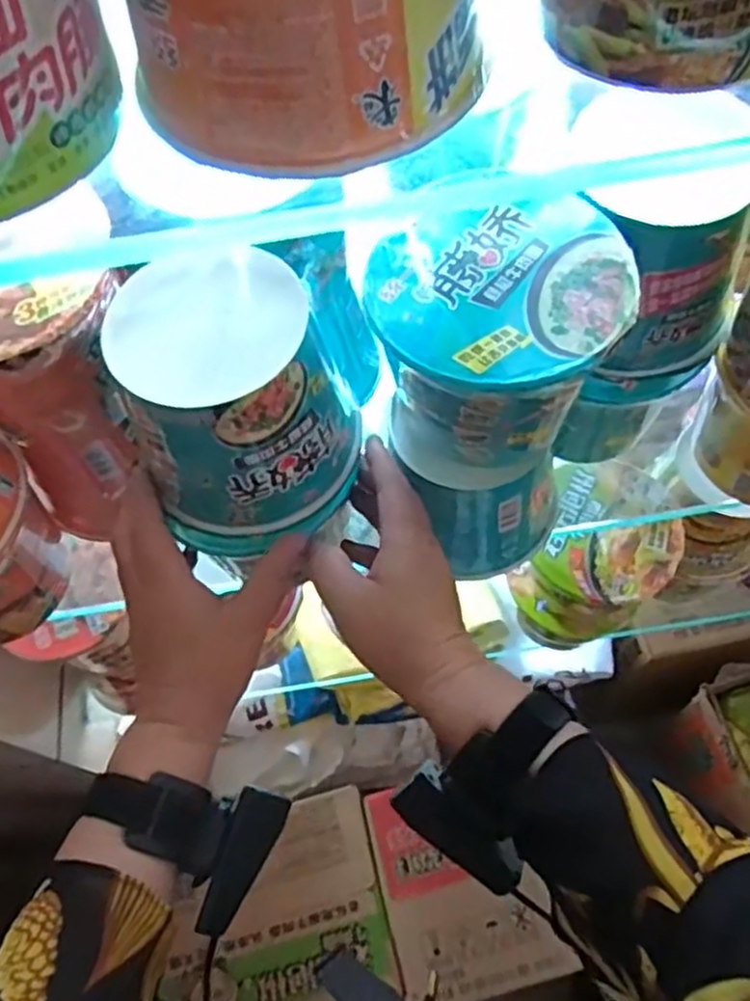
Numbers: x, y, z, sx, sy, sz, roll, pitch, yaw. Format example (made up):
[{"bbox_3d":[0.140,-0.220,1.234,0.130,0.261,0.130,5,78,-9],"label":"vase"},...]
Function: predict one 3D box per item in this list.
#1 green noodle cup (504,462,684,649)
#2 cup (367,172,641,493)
[{"bbox_3d":[0.199,0.055,0.687,0.124,0.127,0.134,23,67,14],"label":"green noodle cup"},{"bbox_3d":[0.068,-0.087,0.418,0.123,0.119,0.137,12,64,9],"label":"cup"}]

